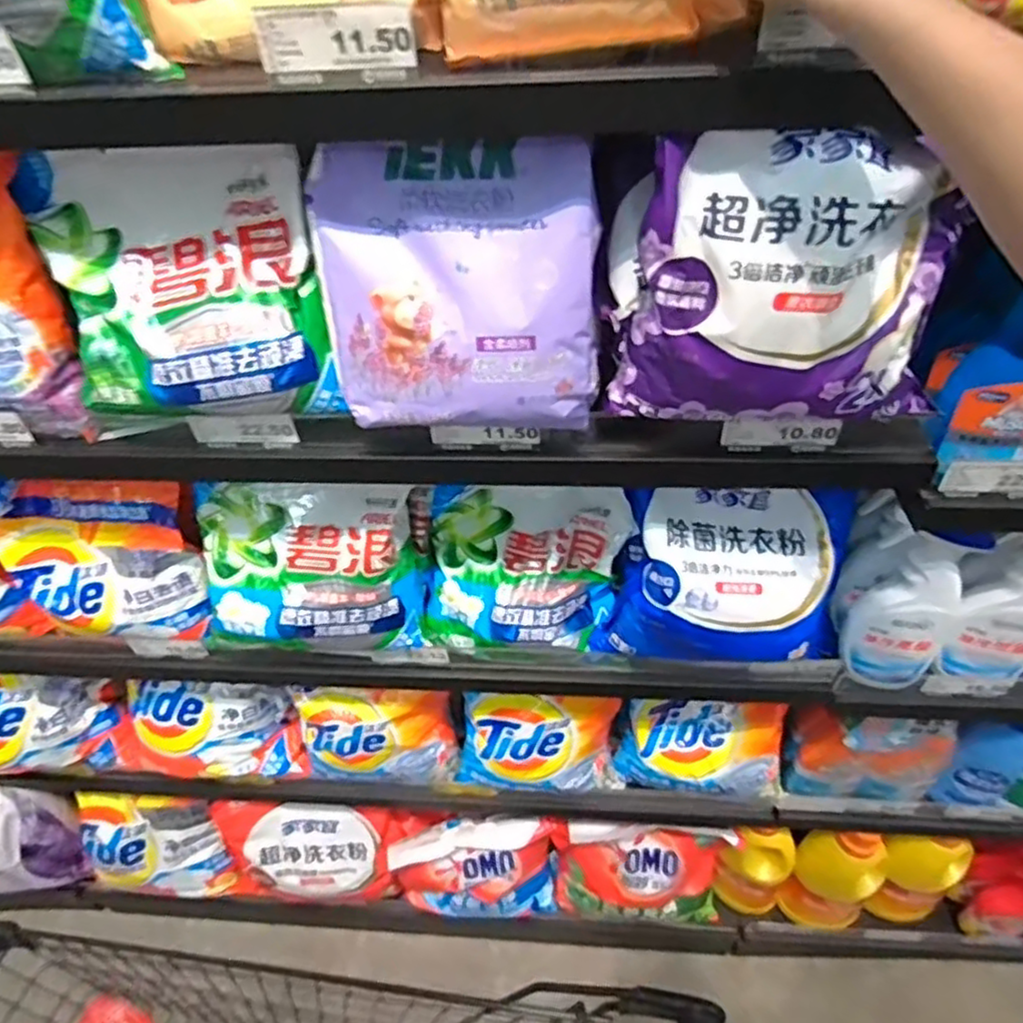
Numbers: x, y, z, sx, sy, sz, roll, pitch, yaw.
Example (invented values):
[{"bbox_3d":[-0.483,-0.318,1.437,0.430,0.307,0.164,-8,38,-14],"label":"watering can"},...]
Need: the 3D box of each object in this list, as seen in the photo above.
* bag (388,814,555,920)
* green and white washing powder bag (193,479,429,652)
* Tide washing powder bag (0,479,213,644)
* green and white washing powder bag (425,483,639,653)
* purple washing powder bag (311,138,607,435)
[{"bbox_3d":[-0.059,0.594,1.162,0.288,0.219,0.090,0,44,4],"label":"bag"},{"bbox_3d":[-0.216,0.060,0.749,0.229,0.169,0.110,0,44,4],"label":"green and white washing powder bag"},{"bbox_3d":[-0.460,0.059,0.783,0.227,0.183,0.082,3,44,7],"label":"Tide washing powder bag"},{"bbox_3d":[0.012,0.063,0.782,0.219,0.137,0.134,5,45,9],"label":"green and white washing powder bag"},{"bbox_3d":[-0.038,-0.153,0.502,0.202,0.179,0.072,1,44,5],"label":"purple washing powder bag"}]

